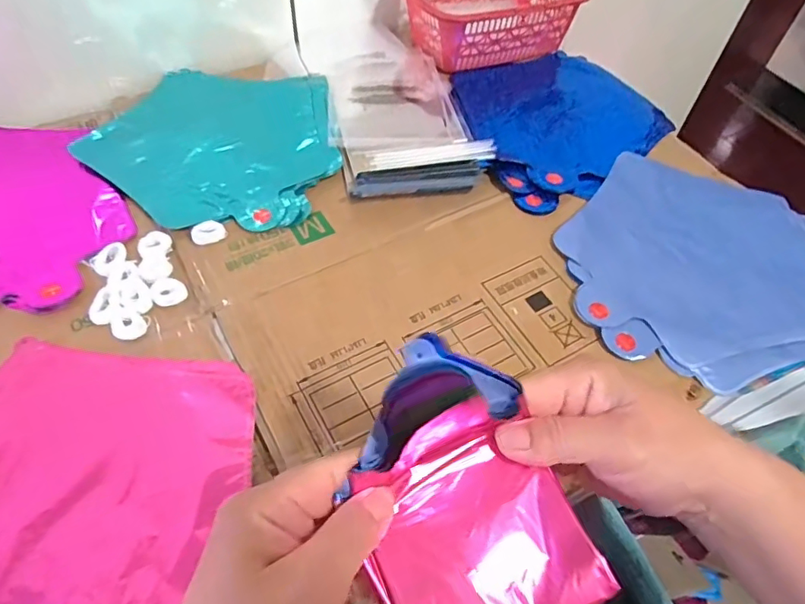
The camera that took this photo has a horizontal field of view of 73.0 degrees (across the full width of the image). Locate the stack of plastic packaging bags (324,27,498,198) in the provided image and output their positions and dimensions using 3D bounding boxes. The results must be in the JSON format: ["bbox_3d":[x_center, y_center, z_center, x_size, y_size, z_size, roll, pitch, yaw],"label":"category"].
[{"bbox_3d":[-0.014,-0.217,0.584,0.142,0.020,0.291,-12,54,-11],"label":"stack of plastic packaging bags"}]

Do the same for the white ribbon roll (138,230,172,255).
[{"bbox_3d":[-0.208,-0.050,0.459,0.025,0.004,0.026,-10,54,-10],"label":"white ribbon roll"}]

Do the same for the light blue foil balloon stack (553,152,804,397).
[{"bbox_3d":[0.259,-0.036,0.478,0.235,0.024,0.227,-2,53,-4],"label":"light blue foil balloon stack"}]

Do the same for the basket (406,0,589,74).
[{"bbox_3d":[0.106,-0.357,0.664,0.205,0.065,0.143,-19,56,-16],"label":"basket"}]

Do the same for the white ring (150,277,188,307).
[{"bbox_3d":[-0.184,-0.009,0.428,0.025,0.005,0.026,1,53,-1],"label":"white ring"}]

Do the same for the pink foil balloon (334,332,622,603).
[{"bbox_3d":[0.023,0.085,0.241,0.090,0.021,0.128,-23,78,-9],"label":"pink foil balloon"}]

